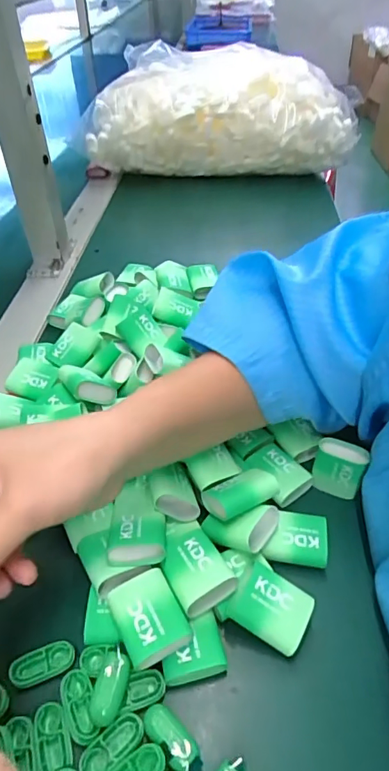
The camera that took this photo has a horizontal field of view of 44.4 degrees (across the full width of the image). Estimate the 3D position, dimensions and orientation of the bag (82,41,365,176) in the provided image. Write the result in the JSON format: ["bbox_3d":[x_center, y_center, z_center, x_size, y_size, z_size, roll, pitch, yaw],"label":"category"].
[{"bbox_3d":[0.041,-0.444,0.805,0.434,0.184,0.161,-3,43,-1],"label":"bag"}]

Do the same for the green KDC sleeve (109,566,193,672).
[{"bbox_3d":[-0.026,0.127,0.263,0.034,0.013,0.042,-21,46,-19],"label":"green KDC sleeve"}]

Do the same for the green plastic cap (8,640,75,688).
[{"bbox_3d":[-0.083,0.155,0.264,0.034,0.010,0.017,-19,46,-17],"label":"green plastic cap"}]

